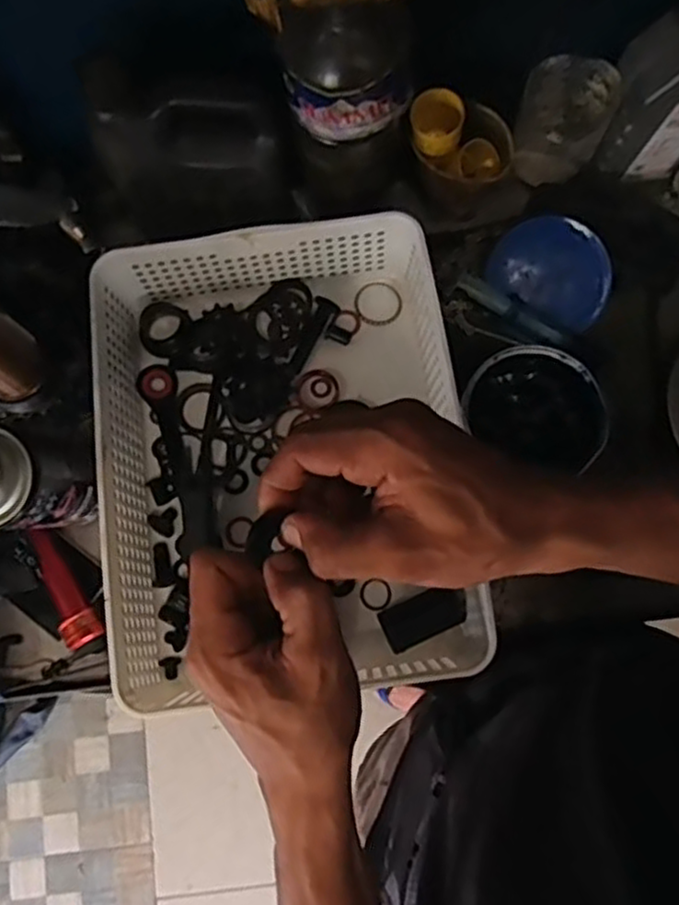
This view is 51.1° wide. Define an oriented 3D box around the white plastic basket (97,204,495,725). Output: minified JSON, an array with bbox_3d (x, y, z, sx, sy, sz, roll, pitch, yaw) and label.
[{"bbox_3d":[-0.042,0.000,0.523,0.246,0.083,0.319,-7,80,-1],"label":"white plastic basket"}]

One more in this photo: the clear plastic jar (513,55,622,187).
[{"bbox_3d":[0.176,-0.264,0.572,0.067,0.092,0.054,26,81,5],"label":"clear plastic jar"}]

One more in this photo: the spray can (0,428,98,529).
[{"bbox_3d":[-0.211,0.017,0.465,0.072,0.141,0.069,0,80,0],"label":"spray can"}]

